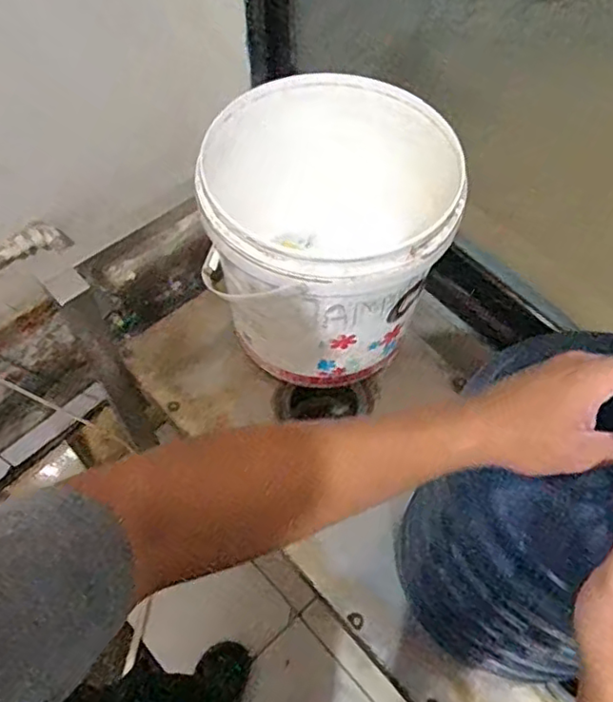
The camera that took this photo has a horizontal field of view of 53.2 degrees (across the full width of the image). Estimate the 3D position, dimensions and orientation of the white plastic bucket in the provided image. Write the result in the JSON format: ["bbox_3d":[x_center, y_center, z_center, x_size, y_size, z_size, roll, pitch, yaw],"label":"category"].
[{"bbox_3d":[0.029,-0.145,0.829,0.294,0.317,0.301,0,62,0],"label":"white plastic bucket"}]

